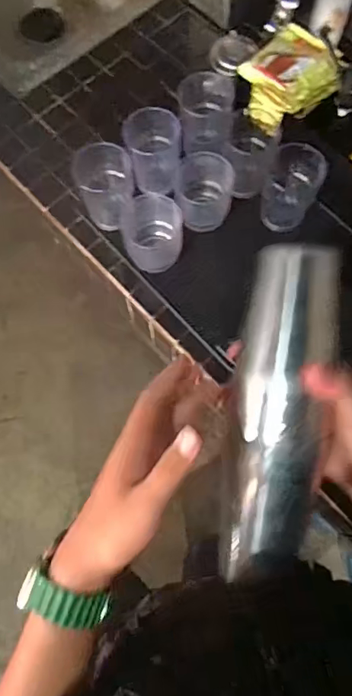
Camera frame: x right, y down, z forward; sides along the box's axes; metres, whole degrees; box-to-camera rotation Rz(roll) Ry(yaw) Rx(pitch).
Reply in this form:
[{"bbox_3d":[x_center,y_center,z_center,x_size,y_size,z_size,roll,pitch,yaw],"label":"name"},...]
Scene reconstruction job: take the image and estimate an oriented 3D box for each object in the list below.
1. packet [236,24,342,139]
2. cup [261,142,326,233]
[{"bbox_3d":[0.156,-0.398,0.716,0.138,0.046,0.122,-36,75,-9],"label":"packet"},{"bbox_3d":[0.168,-0.231,0.711,0.076,0.094,0.085,17,74,7],"label":"cup"}]

